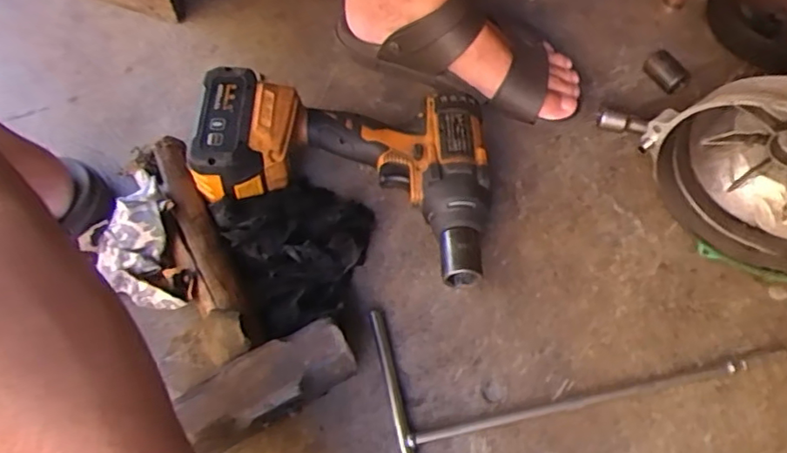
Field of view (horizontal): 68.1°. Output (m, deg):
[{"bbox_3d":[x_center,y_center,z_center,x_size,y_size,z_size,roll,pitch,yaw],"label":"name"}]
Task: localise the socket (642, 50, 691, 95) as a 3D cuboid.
[{"bbox_3d":[0.273,-0.156,0.584,0.022,0.025,0.047,-17,62,-12],"label":"socket"}]

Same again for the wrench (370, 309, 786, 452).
[{"bbox_3d":[0.142,0.127,0.419,0.286,0.014,0.186,-9,61,-7],"label":"wrench"}]

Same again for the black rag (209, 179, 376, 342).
[{"bbox_3d":[-0.067,0.018,0.465,0.117,0.043,0.122,-23,64,-15],"label":"black rag"}]

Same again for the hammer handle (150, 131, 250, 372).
[{"bbox_3d":[-0.152,0.007,0.444,0.037,0.022,0.203,-21,63,-14],"label":"hammer handle"}]

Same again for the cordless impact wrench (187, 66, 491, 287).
[{"bbox_3d":[-0.038,-0.054,0.486,0.245,0.073,0.159,13,60,5],"label":"cordless impact wrench"}]

